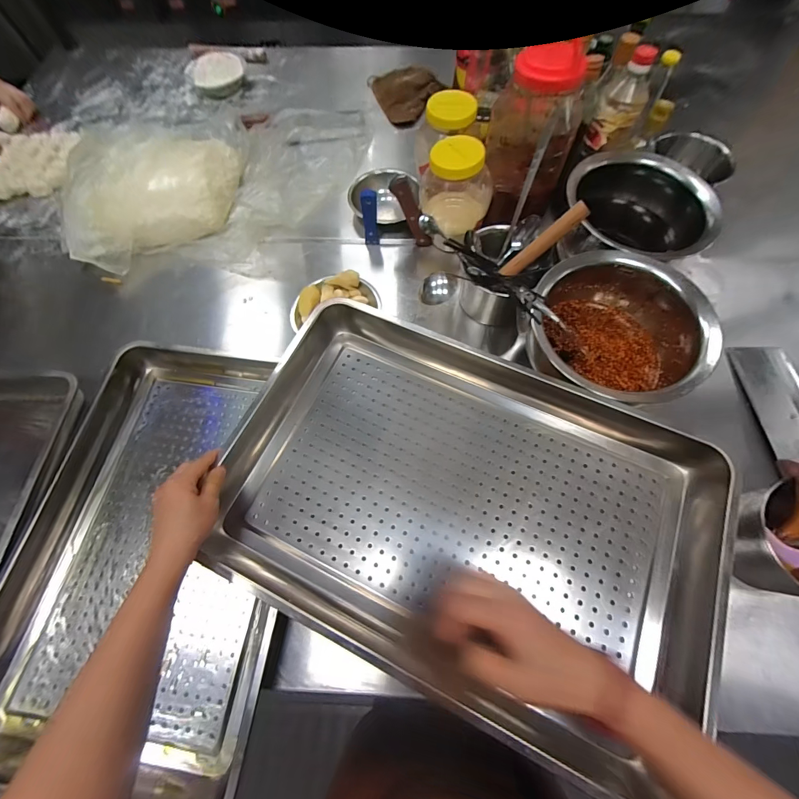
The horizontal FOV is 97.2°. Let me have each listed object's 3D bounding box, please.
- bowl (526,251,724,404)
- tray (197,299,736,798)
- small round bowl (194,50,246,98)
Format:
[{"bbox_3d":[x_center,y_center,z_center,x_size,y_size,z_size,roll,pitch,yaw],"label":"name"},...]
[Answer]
[{"bbox_3d":[0.321,-0.103,0.550,0.249,0.110,0.242,7,68,4],"label":"bowl"},{"bbox_3d":[0.072,0.117,0.445,0.574,0.068,0.399,22,72,9],"label":"tray"},{"bbox_3d":[-0.491,-0.887,0.959,0.145,0.041,0.138,0,70,1],"label":"small round bowl"}]

